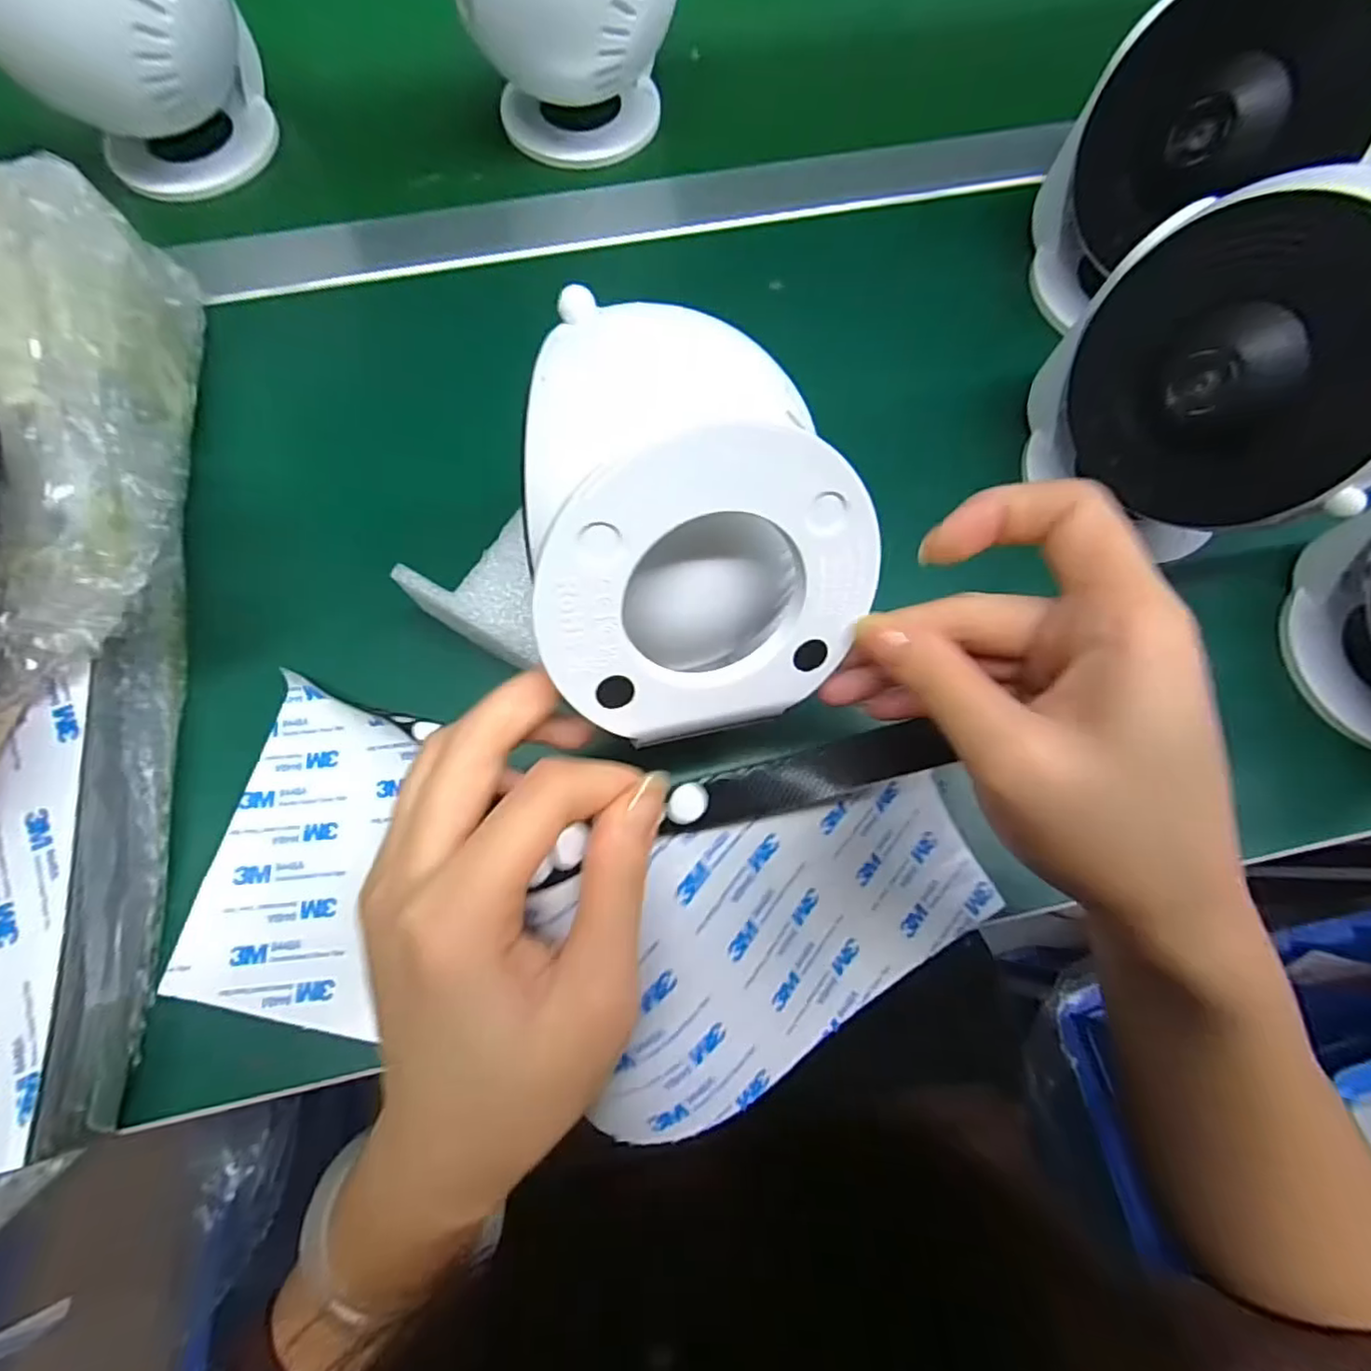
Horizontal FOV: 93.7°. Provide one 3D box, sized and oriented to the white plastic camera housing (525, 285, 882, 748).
[{"bbox_3d":[-0.003,-0.046,0.182,0.087,0.100,0.080,2,34,-21],"label":"white plastic camera housing"}]

